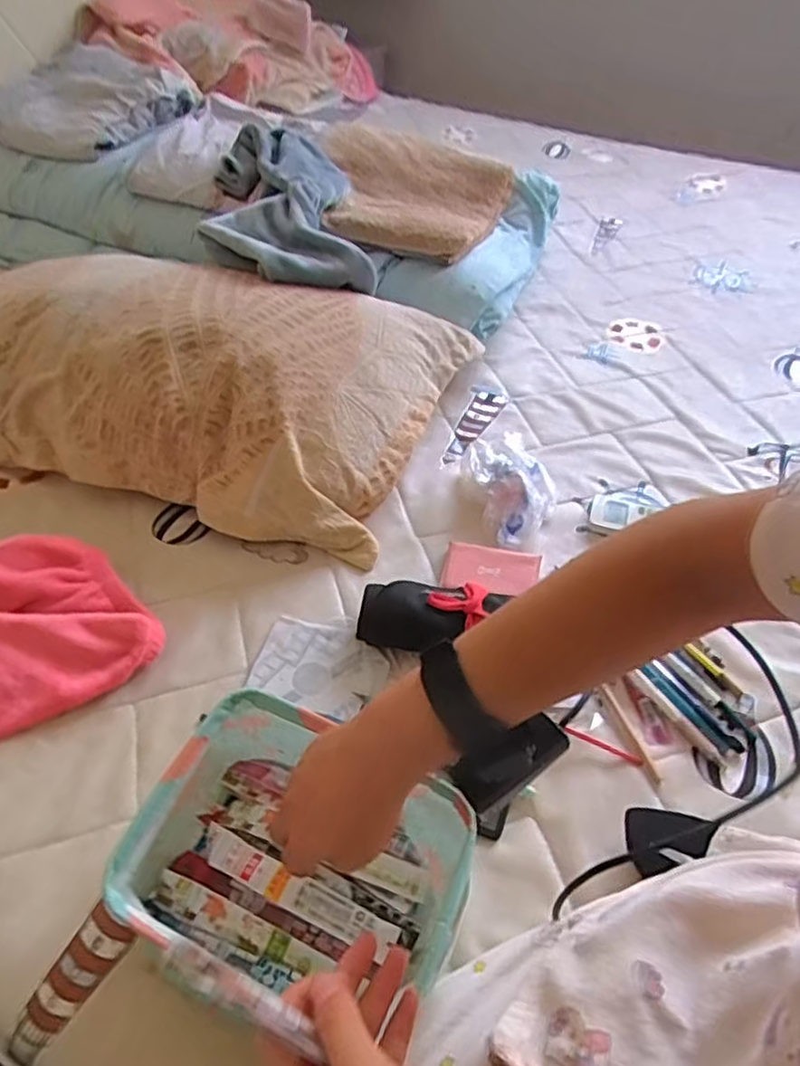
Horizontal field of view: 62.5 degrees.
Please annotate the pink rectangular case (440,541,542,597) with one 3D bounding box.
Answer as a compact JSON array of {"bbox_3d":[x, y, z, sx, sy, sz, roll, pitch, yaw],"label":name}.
[{"bbox_3d":[0.098,0.038,0.709,0.101,0.013,0.057,10,64,-1],"label":"pink rectangular case"}]

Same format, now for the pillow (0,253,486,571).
[{"bbox_3d":[-0.303,-0.206,0.821,0.730,0.158,0.377,11,49,6],"label":"pillow"}]

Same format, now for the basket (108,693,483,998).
[{"bbox_3d":[-0.076,0.225,0.457,0.209,0.117,0.152,19,50,13],"label":"basket"}]

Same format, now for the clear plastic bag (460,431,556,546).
[{"bbox_3d":[0.137,-0.055,0.775,0.104,0.053,0.154,-11,50,-12],"label":"clear plastic bag"}]

